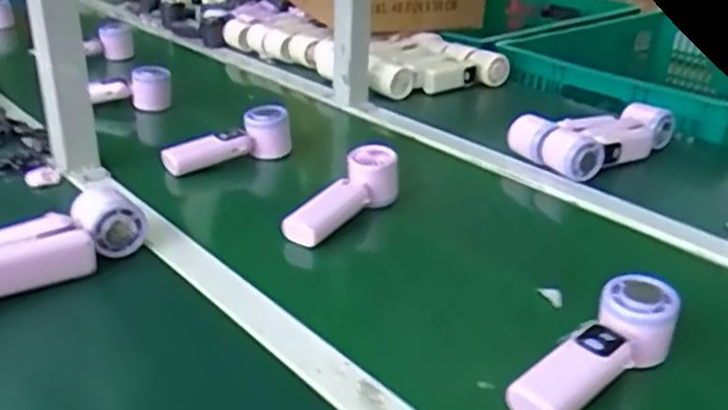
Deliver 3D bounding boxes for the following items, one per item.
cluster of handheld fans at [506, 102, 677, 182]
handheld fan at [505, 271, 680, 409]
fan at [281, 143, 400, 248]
[{"bbox_3d":[0.324,-0.086,0.965,0.237,0.076,0.125,-16,31,-32],"label":"cluster of handheld fans"},{"bbox_3d":[0.180,0.118,0.542,0.167,0.045,0.052,-32,39,-23],"label":"handheld fan"},{"bbox_3d":[-0.023,-0.004,0.769,0.052,0.056,0.165,23,48,36],"label":"fan"}]

